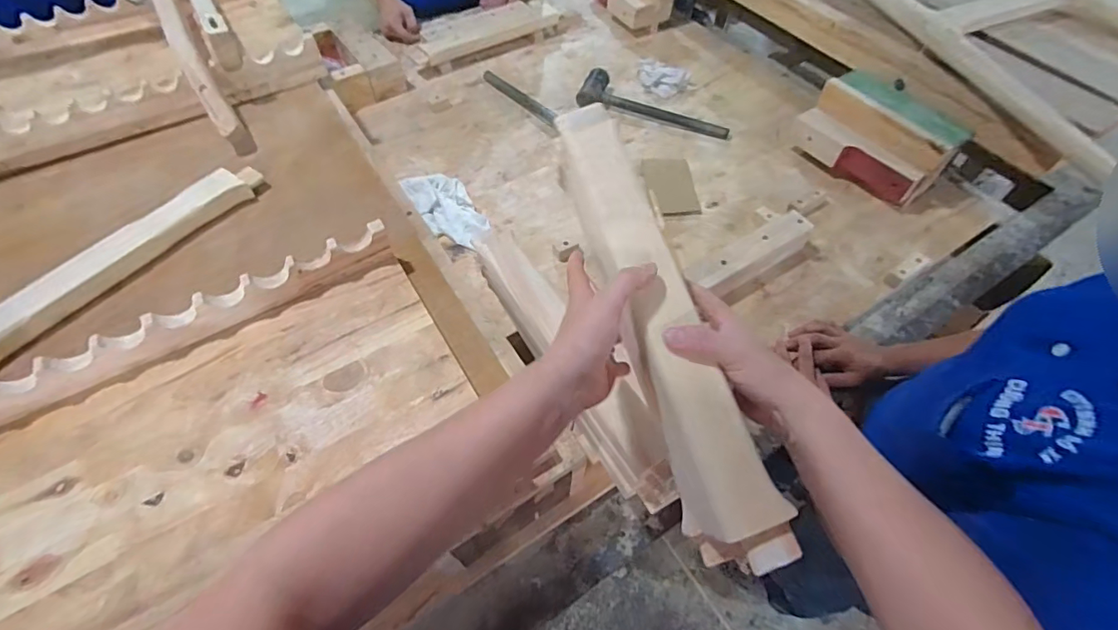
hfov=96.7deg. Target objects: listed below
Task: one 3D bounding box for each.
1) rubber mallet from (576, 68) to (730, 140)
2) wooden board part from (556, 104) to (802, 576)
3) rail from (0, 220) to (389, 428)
[{"bbox_3d":[0.205,-0.456,1.062,0.329,0.047,0.082,19,58,11],"label":"rubber mallet"},{"bbox_3d":[0.081,-0.002,0.402,0.066,0.031,0.391,-15,76,-11],"label":"wooden board part"},{"bbox_3d":[-0.409,0.008,0.551,0.458,0.045,0.014,-28,36,-18],"label":"rail"}]

